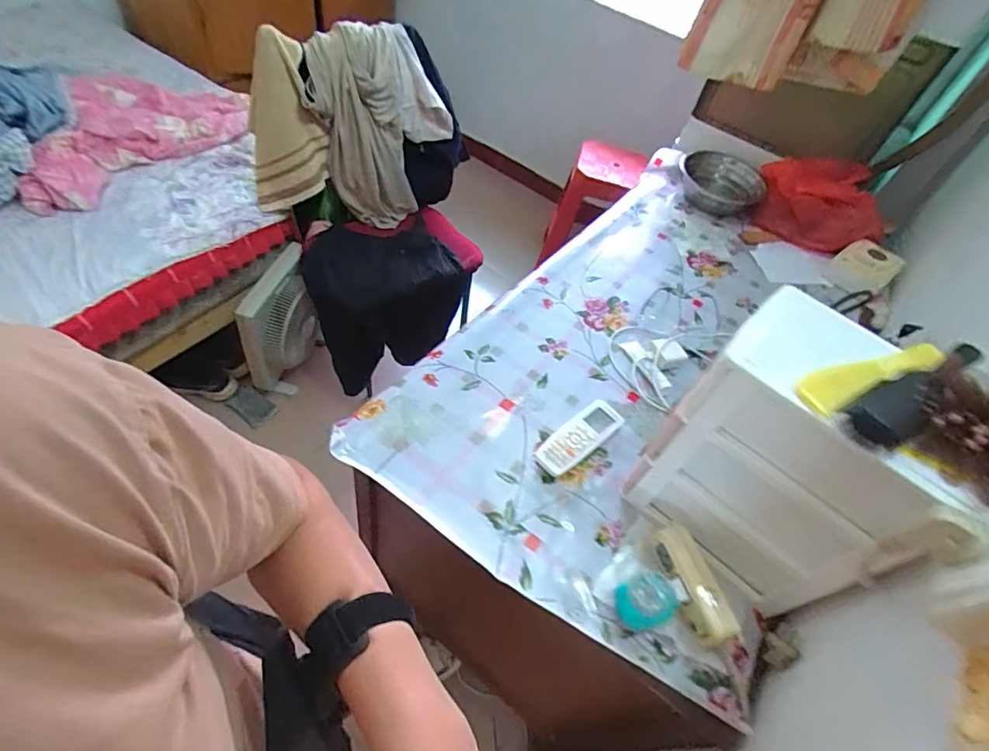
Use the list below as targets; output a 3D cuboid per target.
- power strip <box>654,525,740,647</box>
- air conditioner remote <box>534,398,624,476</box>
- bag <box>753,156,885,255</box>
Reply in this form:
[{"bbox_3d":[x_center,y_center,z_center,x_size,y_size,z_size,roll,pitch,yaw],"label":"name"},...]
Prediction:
[{"bbox_3d":[0.240,0.256,0.619,0.040,0.050,0.130,-7,49,-13],"label":"power strip"},{"bbox_3d":[0.130,0.090,0.751,0.163,0.022,0.054,-34,59,-32],"label":"air conditioner remote"},{"bbox_3d":[0.774,-0.405,1.199,0.284,0.158,0.142,29,51,19],"label":"bag"}]

